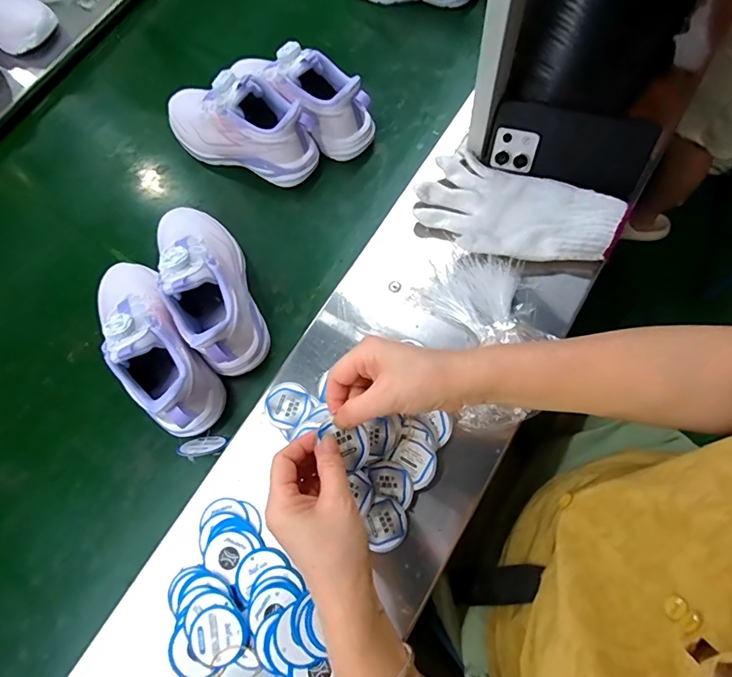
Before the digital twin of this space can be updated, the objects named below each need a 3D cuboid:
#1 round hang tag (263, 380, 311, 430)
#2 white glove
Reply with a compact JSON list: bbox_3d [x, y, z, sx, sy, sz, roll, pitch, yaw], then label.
[{"bbox_3d":[-0.081,0.070,0.473,0.047,0.005,0.047,36,79,17],"label":"round hang tag"},{"bbox_3d":[0.161,-0.139,0.502,0.212,0.033,0.122,22,75,13],"label":"white glove"}]

